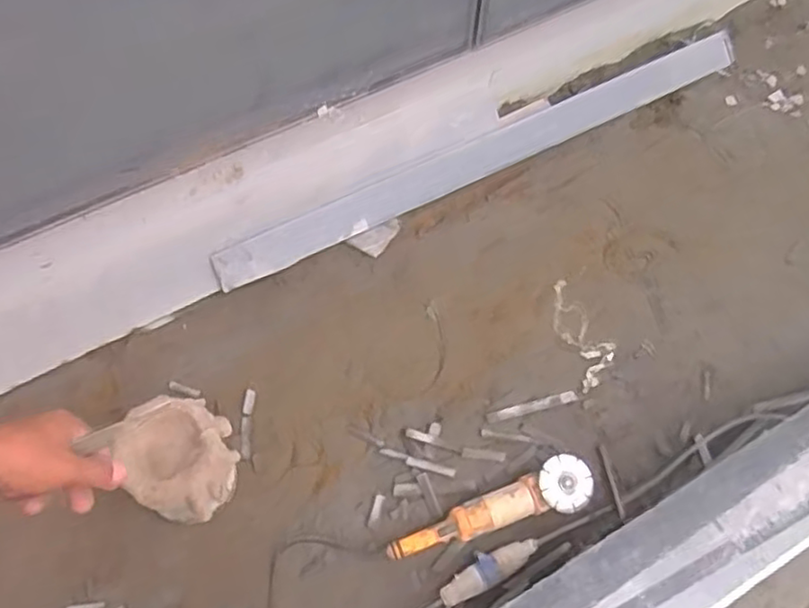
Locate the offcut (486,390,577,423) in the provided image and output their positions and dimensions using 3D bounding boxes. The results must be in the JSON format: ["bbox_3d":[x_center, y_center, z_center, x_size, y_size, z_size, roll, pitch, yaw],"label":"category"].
[{"bbox_3d":[0.261,0.211,1.411,0.192,0.009,0.025,-13,63,-9],"label":"offcut"}]

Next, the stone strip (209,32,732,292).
[{"bbox_3d":[0.252,-0.388,1.703,1.504,0.030,0.094,-27,101,-17],"label":"stone strip"}]

